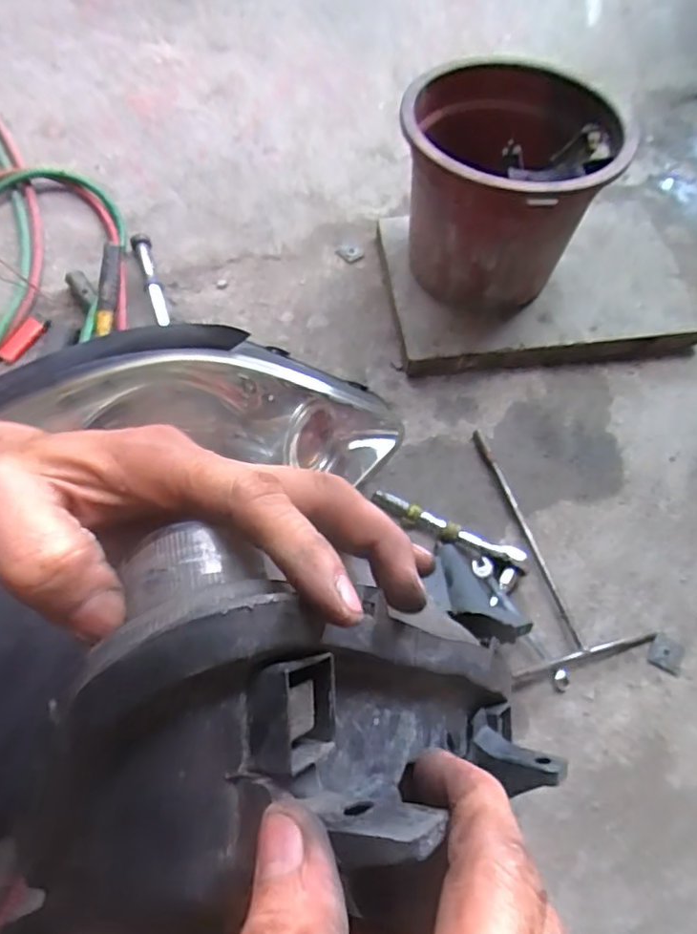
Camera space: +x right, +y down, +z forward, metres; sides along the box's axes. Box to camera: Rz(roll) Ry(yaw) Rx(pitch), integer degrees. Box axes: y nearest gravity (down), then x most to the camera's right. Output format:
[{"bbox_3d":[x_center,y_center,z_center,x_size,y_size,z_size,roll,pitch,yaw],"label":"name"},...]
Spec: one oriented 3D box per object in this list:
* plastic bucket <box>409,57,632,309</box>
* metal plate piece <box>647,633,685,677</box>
[{"bbox_3d":[0.196,-0.357,0.815,0.254,0.248,0.295,14,60,4],"label":"plastic bucket"},{"bbox_3d":[0.342,0.203,0.643,0.034,0.005,0.038,28,60,12],"label":"metal plate piece"}]

